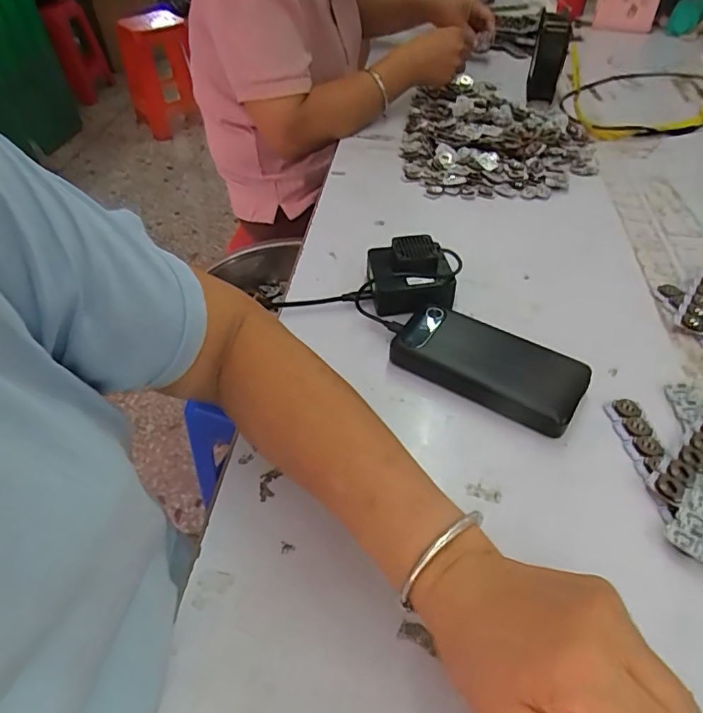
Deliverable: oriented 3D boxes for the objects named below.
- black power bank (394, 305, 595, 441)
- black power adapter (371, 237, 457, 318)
[{"bbox_3d":[0.115,0.005,0.436,0.156,0.026,0.072,25,51,22],"label":"black power bank"},{"bbox_3d":[0.060,-0.079,0.503,0.088,0.046,0.077,4,46,4],"label":"black power adapter"}]

